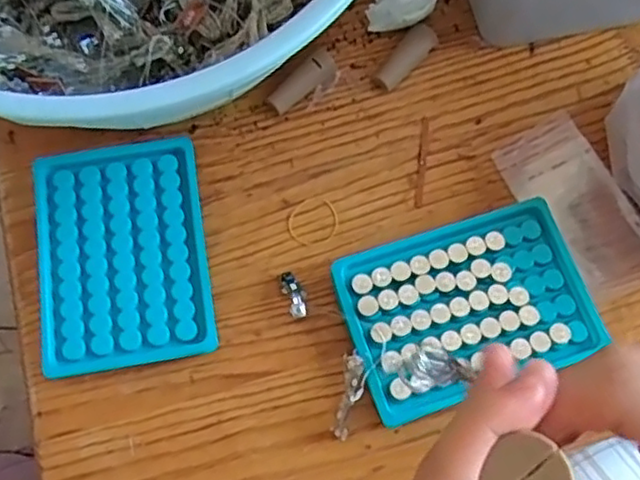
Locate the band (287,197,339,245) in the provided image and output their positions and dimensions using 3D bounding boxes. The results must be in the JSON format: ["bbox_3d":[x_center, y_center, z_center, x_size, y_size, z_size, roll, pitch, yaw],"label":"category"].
[{"bbox_3d":[-0.004,-0.012,0.410,0.031,0.004,0.029,0,71,-1],"label":"band"}]

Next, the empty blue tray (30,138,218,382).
[{"bbox_3d":[-0.115,0.006,0.396,0.095,0.008,0.133,-10,72,-4],"label":"empty blue tray"}]

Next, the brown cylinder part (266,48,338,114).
[{"bbox_3d":[-0.011,-0.101,0.432,0.049,0.012,0.015,-39,76,-13],"label":"brown cylinder part"}]

